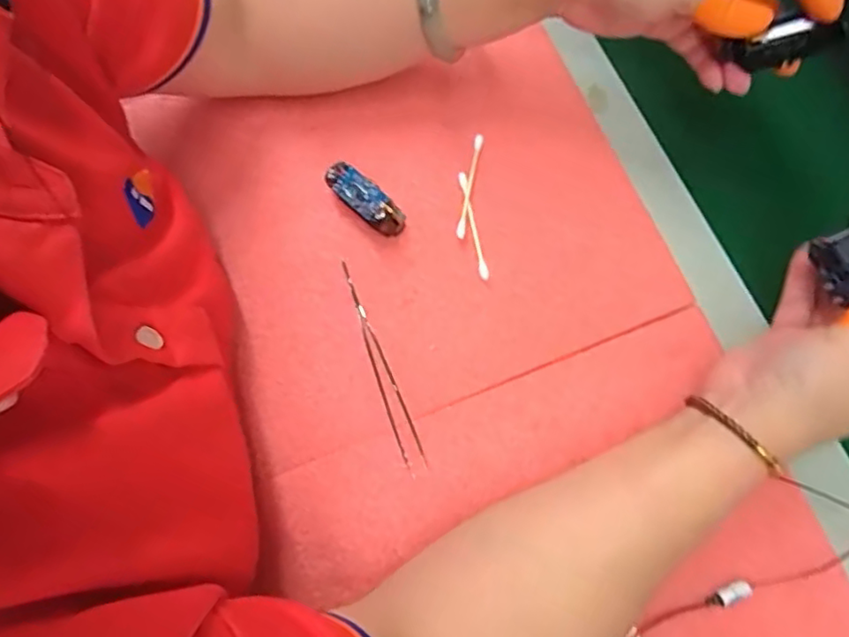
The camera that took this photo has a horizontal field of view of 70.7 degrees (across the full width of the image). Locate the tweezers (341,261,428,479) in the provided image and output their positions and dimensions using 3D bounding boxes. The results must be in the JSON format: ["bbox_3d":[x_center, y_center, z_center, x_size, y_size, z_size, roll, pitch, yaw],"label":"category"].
[{"bbox_3d":[-0.026,0.027,0.347,0.012,0.004,0.129,-20,75,-4],"label":"tweezers"}]

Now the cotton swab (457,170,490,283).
[{"bbox_3d":[0.030,-0.057,0.366,0.006,0.004,0.071,-10,74,-1],"label":"cotton swab"}]

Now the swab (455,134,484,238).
[{"bbox_3d":[0.028,-0.083,0.372,0.006,0.004,0.069,10,75,5],"label":"swab"}]

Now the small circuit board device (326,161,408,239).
[{"bbox_3d":[-0.036,-0.072,0.366,0.054,0.021,0.019,43,80,12],"label":"small circuit board device"}]

